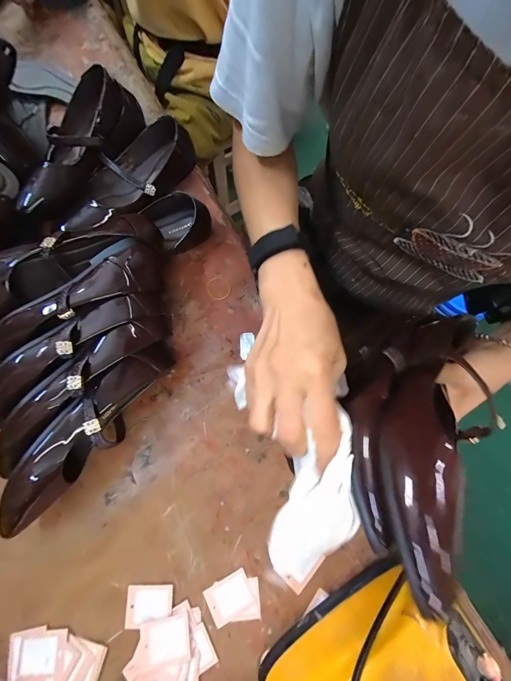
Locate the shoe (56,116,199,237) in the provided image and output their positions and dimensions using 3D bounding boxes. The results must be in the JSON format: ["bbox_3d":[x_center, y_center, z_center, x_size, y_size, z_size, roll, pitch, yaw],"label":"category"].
[{"bbox_3d":[-0.193,-0.239,0.426,0.231,0.060,0.086,-41,78,-11],"label":"shoe"}]

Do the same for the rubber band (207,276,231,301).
[{"bbox_3d":[-0.054,-0.077,0.424,0.034,0.006,0.036,1,78,-6],"label":"rubber band"}]

